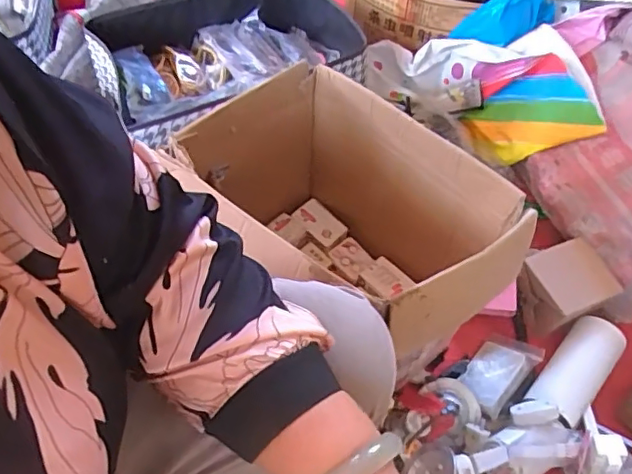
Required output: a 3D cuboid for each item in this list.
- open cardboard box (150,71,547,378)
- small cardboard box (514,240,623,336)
[{"bbox_3d":[0.040,-0.005,0.728,0.206,0.290,0.366,-37,67,-23],"label":"open cardboard box"},{"bbox_3d":[0.389,0.077,0.889,0.120,0.093,0.114,-19,62,-15],"label":"small cardboard box"}]

